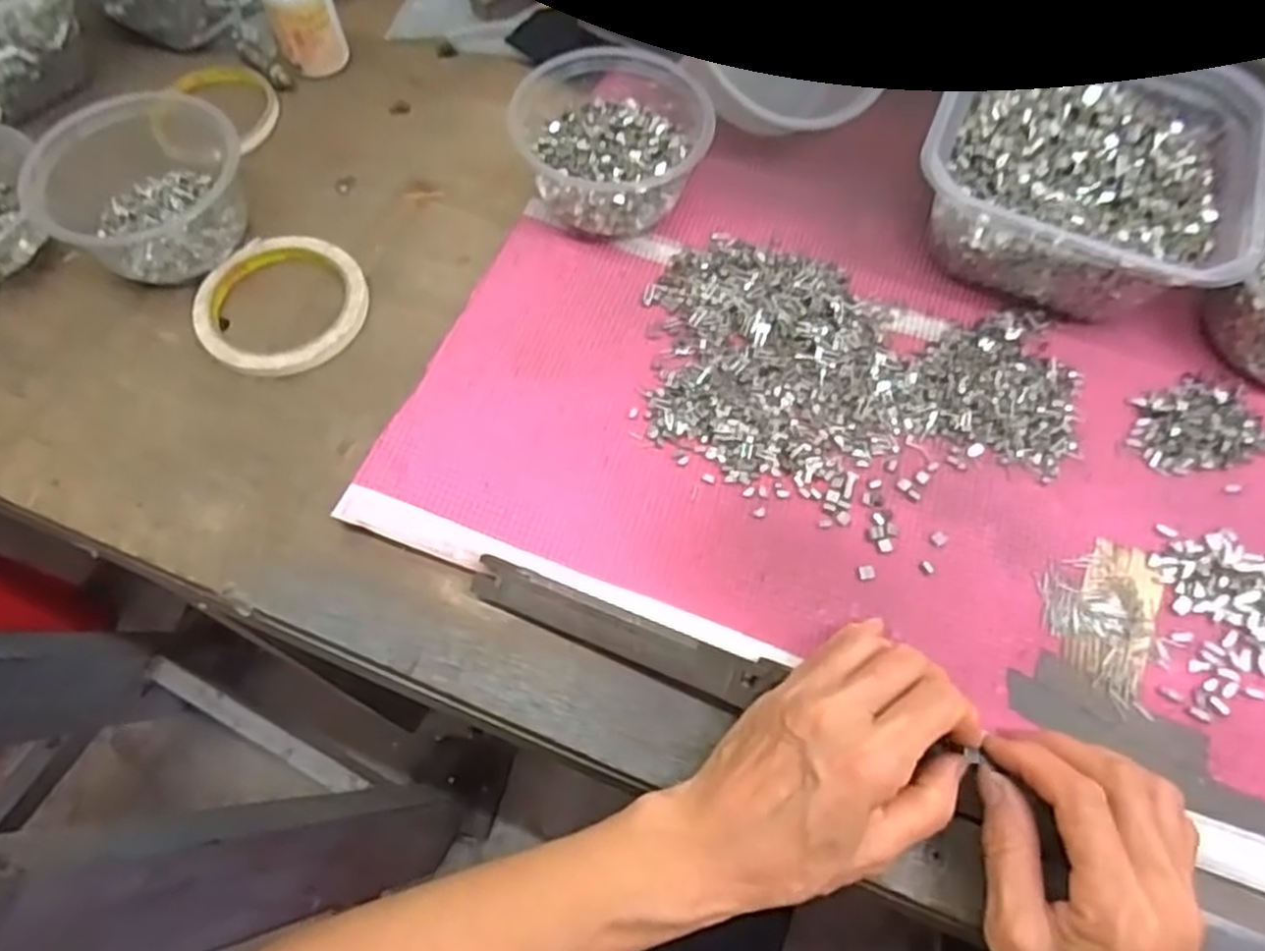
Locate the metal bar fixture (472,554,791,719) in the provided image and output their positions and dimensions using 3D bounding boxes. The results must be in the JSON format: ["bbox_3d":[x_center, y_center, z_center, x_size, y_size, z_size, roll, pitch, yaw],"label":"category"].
[{"bbox_3d":[-0.008,0.075,0.374,0.165,0.016,0.026,19,66,9],"label":"metal bar fixture"}]

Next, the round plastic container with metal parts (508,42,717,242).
[{"bbox_3d":[-0.017,-0.206,0.484,0.110,0.062,0.118,-37,70,-16],"label":"round plastic container with metal parts"}]

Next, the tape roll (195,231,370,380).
[{"bbox_3d":[-0.209,-0.104,0.470,0.096,0.009,0.100,0,64,0],"label":"tape roll"}]

